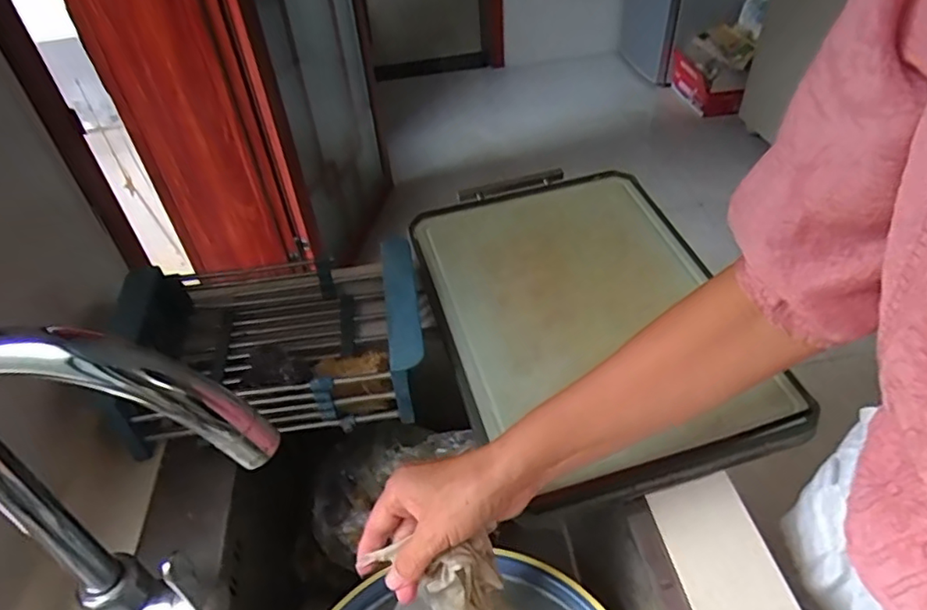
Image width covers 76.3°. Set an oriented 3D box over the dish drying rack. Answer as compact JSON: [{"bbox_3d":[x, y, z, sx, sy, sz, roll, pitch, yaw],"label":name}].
[{"bbox_3d":[-0.198,0.032,0.645,0.303,0.097,0.209,-8,42,-3],"label":"dish drying rack"}]

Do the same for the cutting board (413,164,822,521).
[{"bbox_3d":[0.126,0.000,0.646,0.303,0.021,0.411,-15,49,-6],"label":"cutting board"}]

